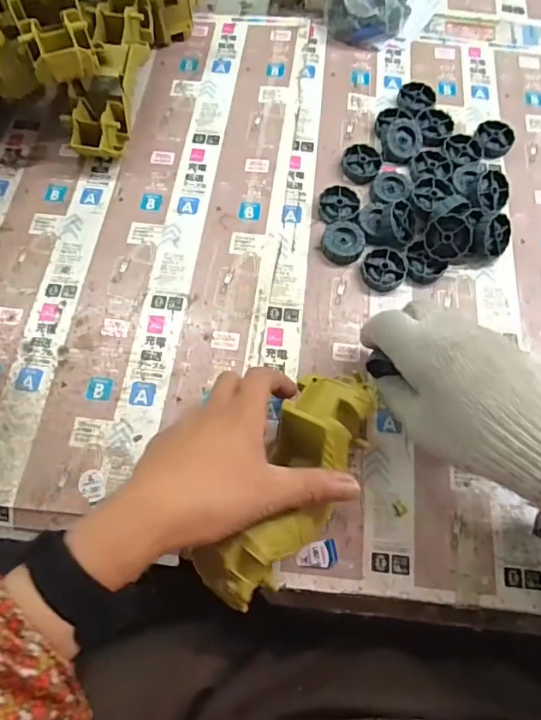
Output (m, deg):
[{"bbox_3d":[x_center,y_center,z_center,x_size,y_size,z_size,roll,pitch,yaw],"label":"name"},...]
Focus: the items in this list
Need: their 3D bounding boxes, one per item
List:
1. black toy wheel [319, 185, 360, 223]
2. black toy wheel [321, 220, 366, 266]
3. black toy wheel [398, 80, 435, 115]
[{"bbox_3d":[0.064,-0.145,0.460,0.036,0.011,0.038,0,69,-1],"label":"black toy wheel"},{"bbox_3d":[0.065,-0.107,0.443,0.037,0.014,0.040,0,69,-1],"label":"black toy wheel"},{"bbox_3d":[0.151,-0.273,0.516,0.037,0.016,0.034,0,69,-1],"label":"black toy wheel"}]

